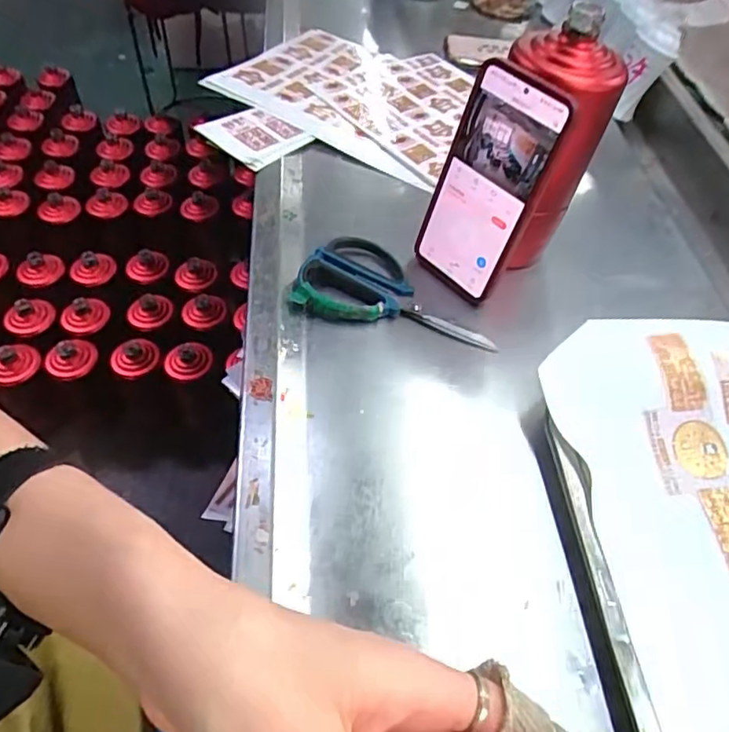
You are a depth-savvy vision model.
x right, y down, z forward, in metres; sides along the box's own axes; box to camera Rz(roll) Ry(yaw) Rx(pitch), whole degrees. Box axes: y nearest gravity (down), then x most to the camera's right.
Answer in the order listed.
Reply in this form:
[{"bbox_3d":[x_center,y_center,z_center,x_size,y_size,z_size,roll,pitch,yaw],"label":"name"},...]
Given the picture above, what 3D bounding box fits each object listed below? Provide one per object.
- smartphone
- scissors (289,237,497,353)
[{"bbox_3d":[0.089,-0.134,0.461,0.012,0.165,0.079,-25,56,-40],"label":"smartphone"},{"bbox_3d":[0.030,-0.063,0.491,0.160,0.012,0.084,14,52,6],"label":"scissors"}]

